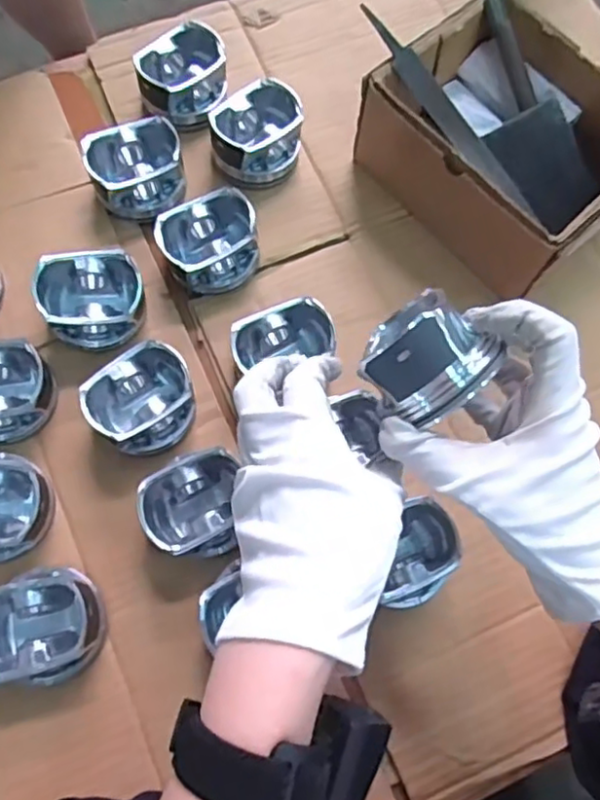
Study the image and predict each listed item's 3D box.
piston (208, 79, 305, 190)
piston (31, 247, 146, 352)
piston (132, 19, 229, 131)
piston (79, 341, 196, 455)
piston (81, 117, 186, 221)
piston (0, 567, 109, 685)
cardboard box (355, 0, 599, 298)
[{"bbox_3d":[-0.035,-0.228,0.545,0.073,0.051,0.073,1,73,-2],"label":"piston"},{"bbox_3d":[-0.158,-0.077,0.491,0.077,0.054,0.068,-12,74,-6],"label":"piston"},{"bbox_3d":[-0.102,-0.283,0.560,0.076,0.046,0.076,1,73,-2],"label":"piston"},{"bbox_3d":[-0.113,0.001,0.473,0.075,0.049,0.063,-35,78,-11],"label":"piston"},{"bbox_3d":[-0.134,-0.190,0.530,0.076,0.045,0.070,1,73,-2],"label":"piston"},{"bbox_3d":[-0.174,0.150,0.427,0.078,0.048,0.070,-6,74,-4],"label":"piston"},{"bbox_3d":[0.165,-0.202,0.520,0.149,0.095,0.192,-40,79,-12],"label":"cardboard box"}]

